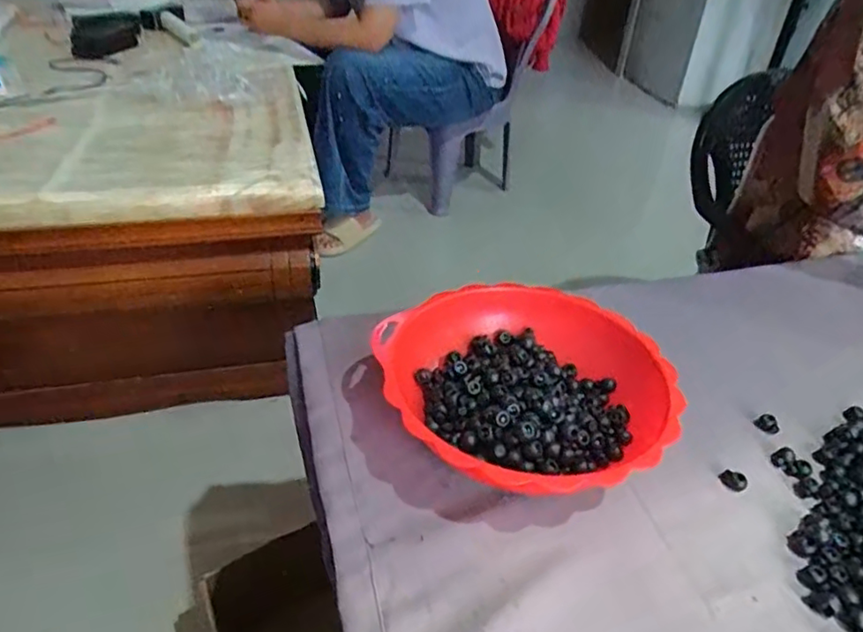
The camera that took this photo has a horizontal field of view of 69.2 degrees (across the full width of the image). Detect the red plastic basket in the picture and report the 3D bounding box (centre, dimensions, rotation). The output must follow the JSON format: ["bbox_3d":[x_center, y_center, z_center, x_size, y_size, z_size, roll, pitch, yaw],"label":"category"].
[{"bbox_3d":[0.080,0.070,0.543,0.240,0.074,0.237,-11,38,-20],"label":"red plastic basket"}]

